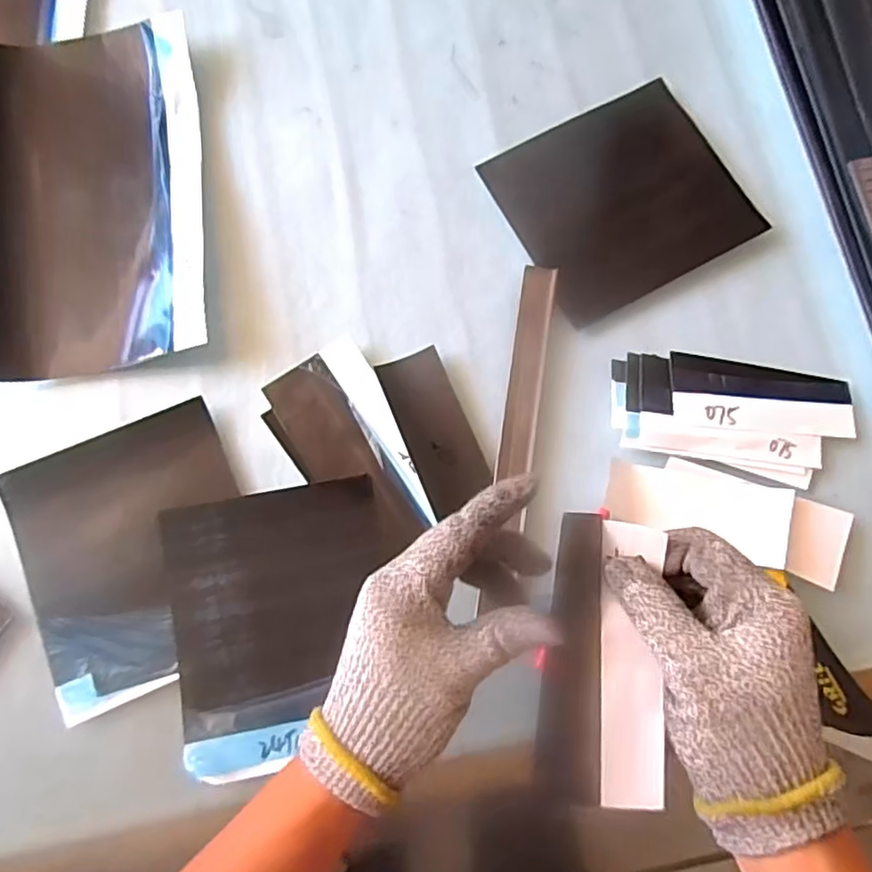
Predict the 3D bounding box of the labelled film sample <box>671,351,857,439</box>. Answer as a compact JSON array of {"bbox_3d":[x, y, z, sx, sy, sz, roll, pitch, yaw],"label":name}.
[{"bbox_3d":[0.254,-0.030,0.503,0.137,0.005,0.058,8,71,2],"label":"labelled film sample"}]

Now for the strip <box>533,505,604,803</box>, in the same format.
[{"bbox_3d":[0.065,0.104,0.304,0.029,0.004,0.135,4,93,5],"label":"strip"}]

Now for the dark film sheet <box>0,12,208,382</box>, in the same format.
[{"bbox_3d":[-0.287,-0.195,0.515,0.179,0.072,0.302,-7,79,-1],"label":"dark film sheet"}]

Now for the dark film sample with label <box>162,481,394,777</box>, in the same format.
[{"bbox_3d":[-0.112,0.136,0.474,0.156,0.022,0.190,-10,80,-7],"label":"dark film sample with label"}]

